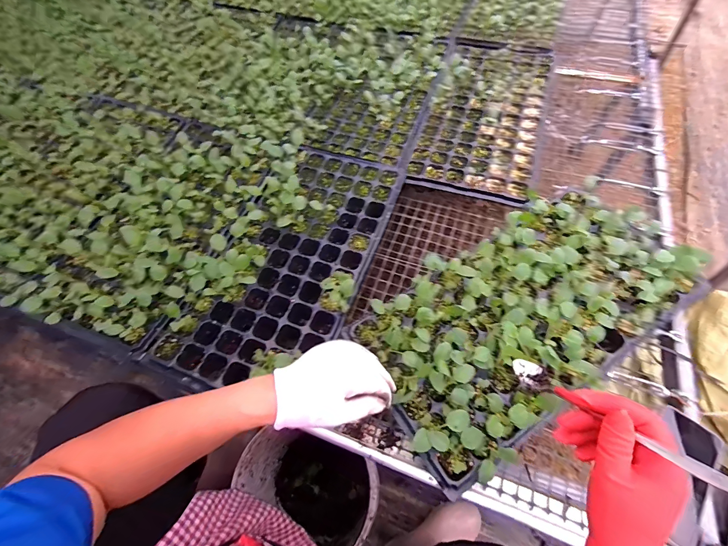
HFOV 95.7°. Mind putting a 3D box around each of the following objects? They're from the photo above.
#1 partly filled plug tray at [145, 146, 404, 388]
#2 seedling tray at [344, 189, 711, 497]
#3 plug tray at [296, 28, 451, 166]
[{"bbox_3d":[-0.133,-0.044,0.610,0.277,0.059,0.527,17,64,11],"label":"partly filled plug tray"},{"bbox_3d":[0.251,0.047,0.512,0.510,0.062,0.268,-32,66,-12],"label":"seedling tray"},{"bbox_3d":[0.030,-0.473,0.832,0.272,0.041,0.469,14,63,10],"label":"plug tray"}]

